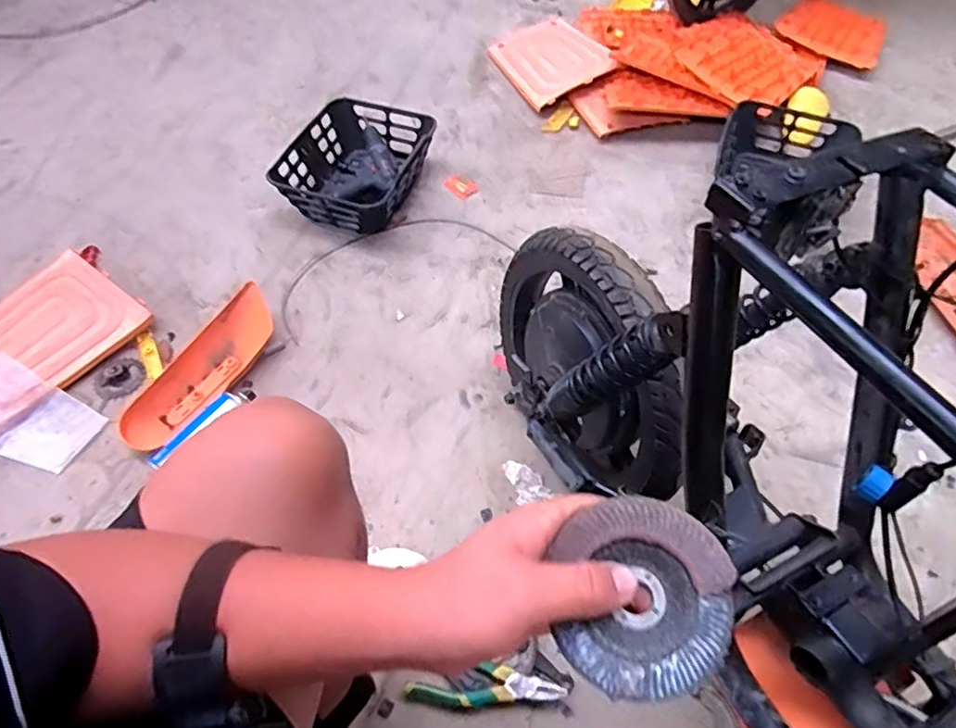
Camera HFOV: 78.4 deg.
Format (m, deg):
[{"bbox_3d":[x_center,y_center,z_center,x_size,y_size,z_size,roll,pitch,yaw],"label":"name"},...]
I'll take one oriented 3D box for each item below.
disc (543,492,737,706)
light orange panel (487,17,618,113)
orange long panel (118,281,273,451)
[{"bbox_3d":[0.079,0.114,0.292,0.087,0.012,0.089,-4,71,12],"label":"disc"},{"bbox_3d":[0.187,-0.845,1.608,0.251,0.033,0.354,-25,57,0],"label":"light orange panel"},{"bbox_3d":[-0.471,0.006,1.026,0.105,0.035,0.332,36,65,-8],"label":"orange long panel"}]

